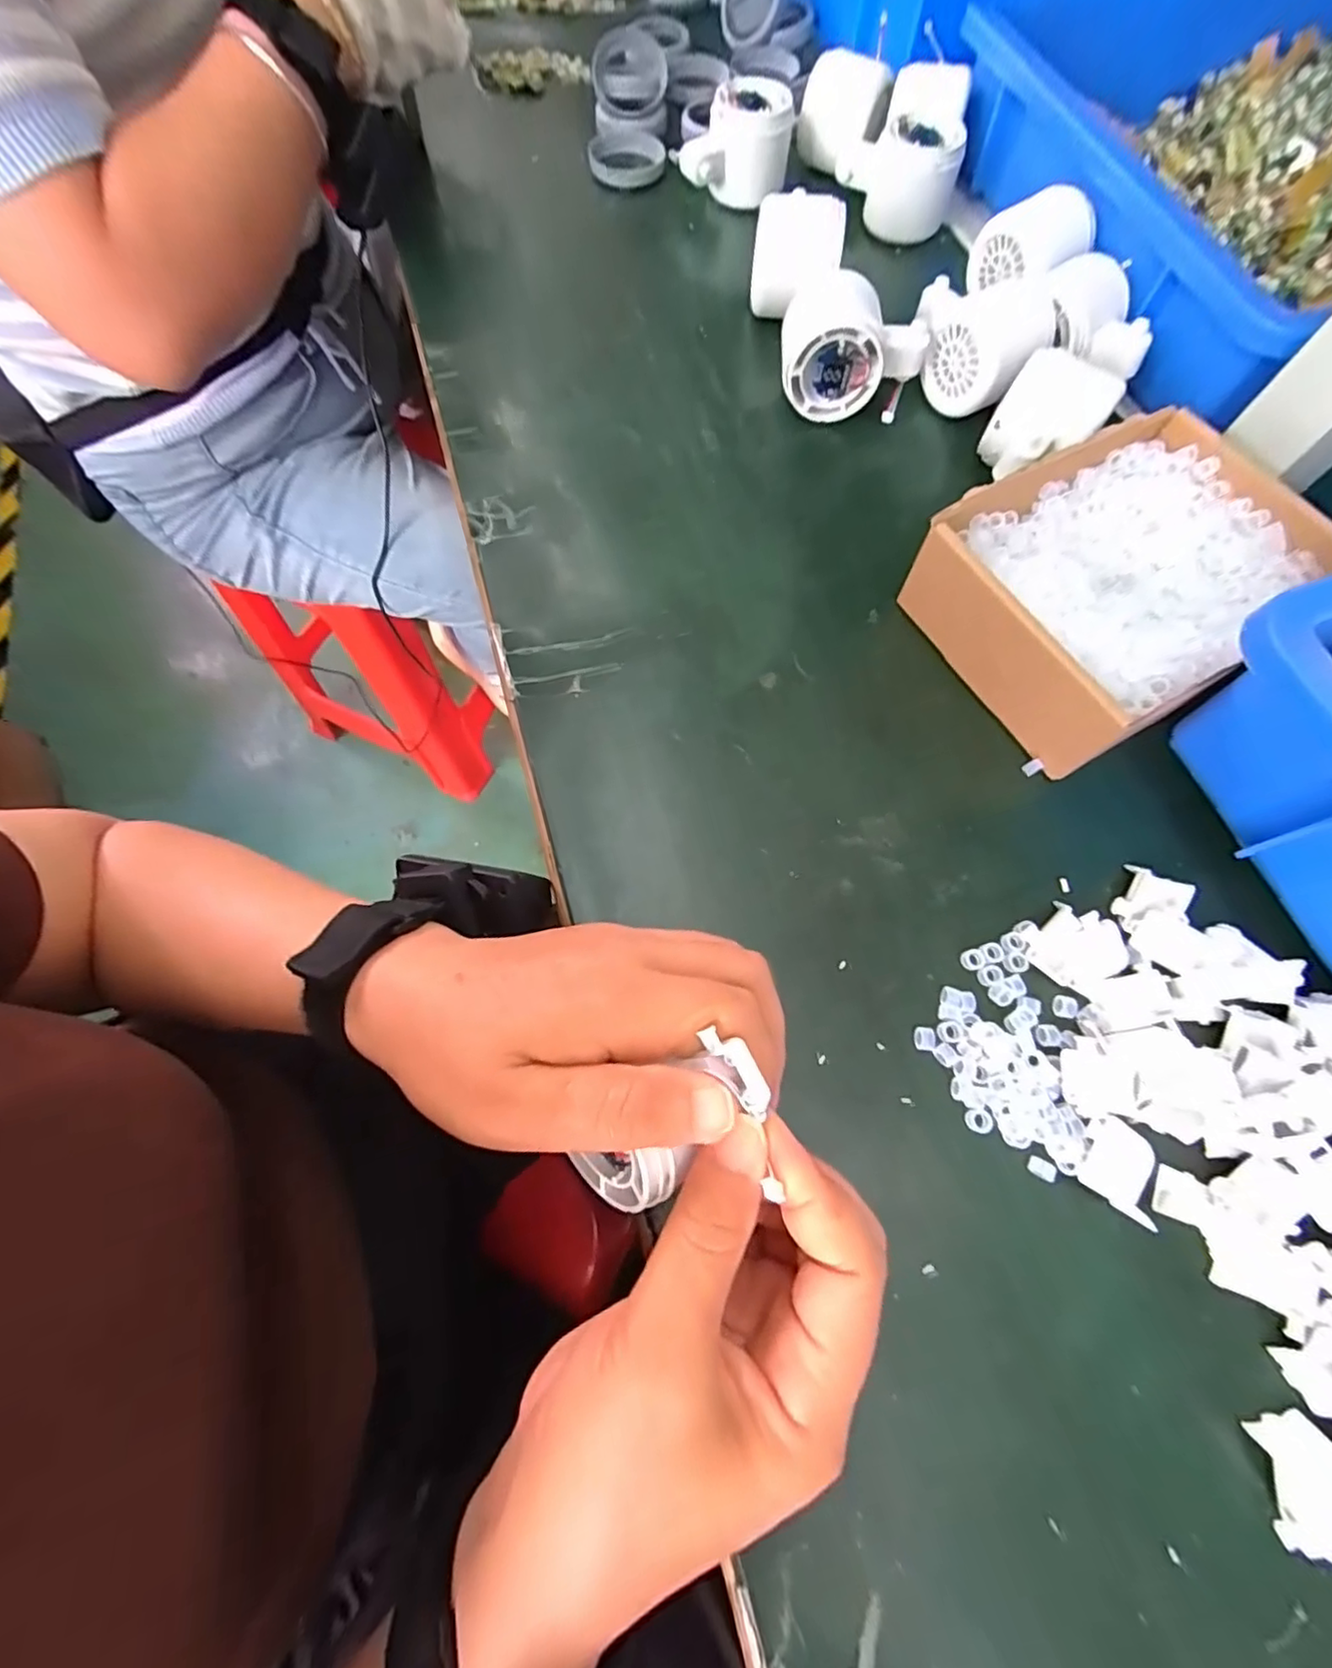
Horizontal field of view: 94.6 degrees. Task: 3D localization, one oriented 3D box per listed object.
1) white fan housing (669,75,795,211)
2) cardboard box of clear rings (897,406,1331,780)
[{"bbox_3d":[0.050,-0.513,0.462,0.082,0.060,0.044,-17,70,-7],"label":"white fan housing"},{"bbox_3d":[0.228,-0.125,0.312,0.184,0.050,0.137,-27,72,-11],"label":"cardboard box of clear rings"}]

